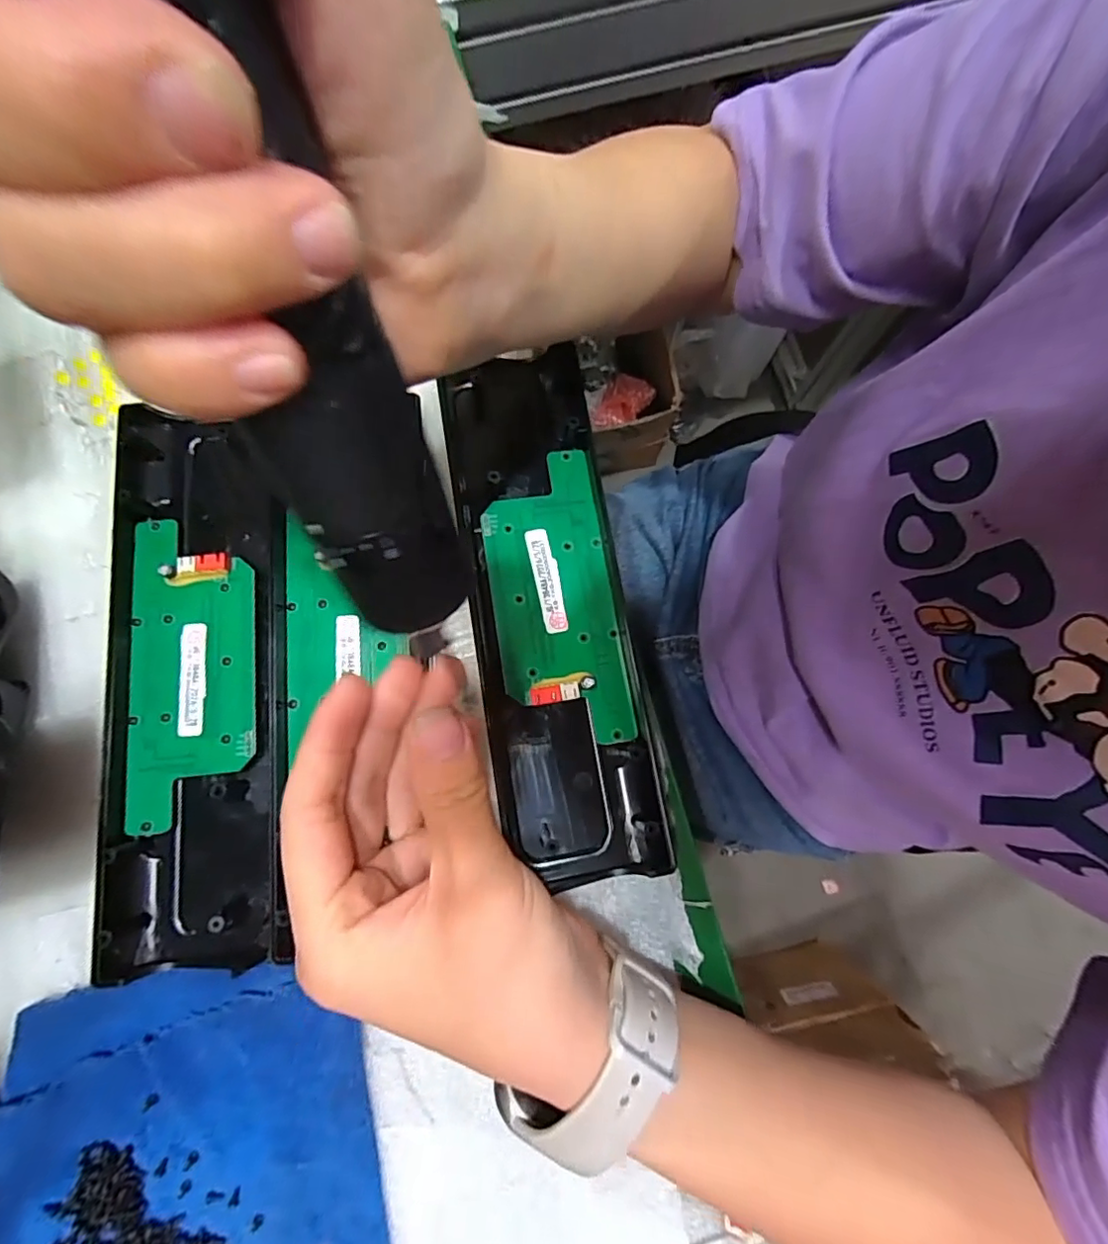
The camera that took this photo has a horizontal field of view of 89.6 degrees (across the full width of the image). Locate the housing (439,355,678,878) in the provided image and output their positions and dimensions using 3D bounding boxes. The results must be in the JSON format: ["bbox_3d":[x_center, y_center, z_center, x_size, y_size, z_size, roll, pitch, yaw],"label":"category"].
[{"bbox_3d":[-0.003,-0.009,0.254,0.067,0.018,0.236,-9,80,-2],"label":"housing"}]

